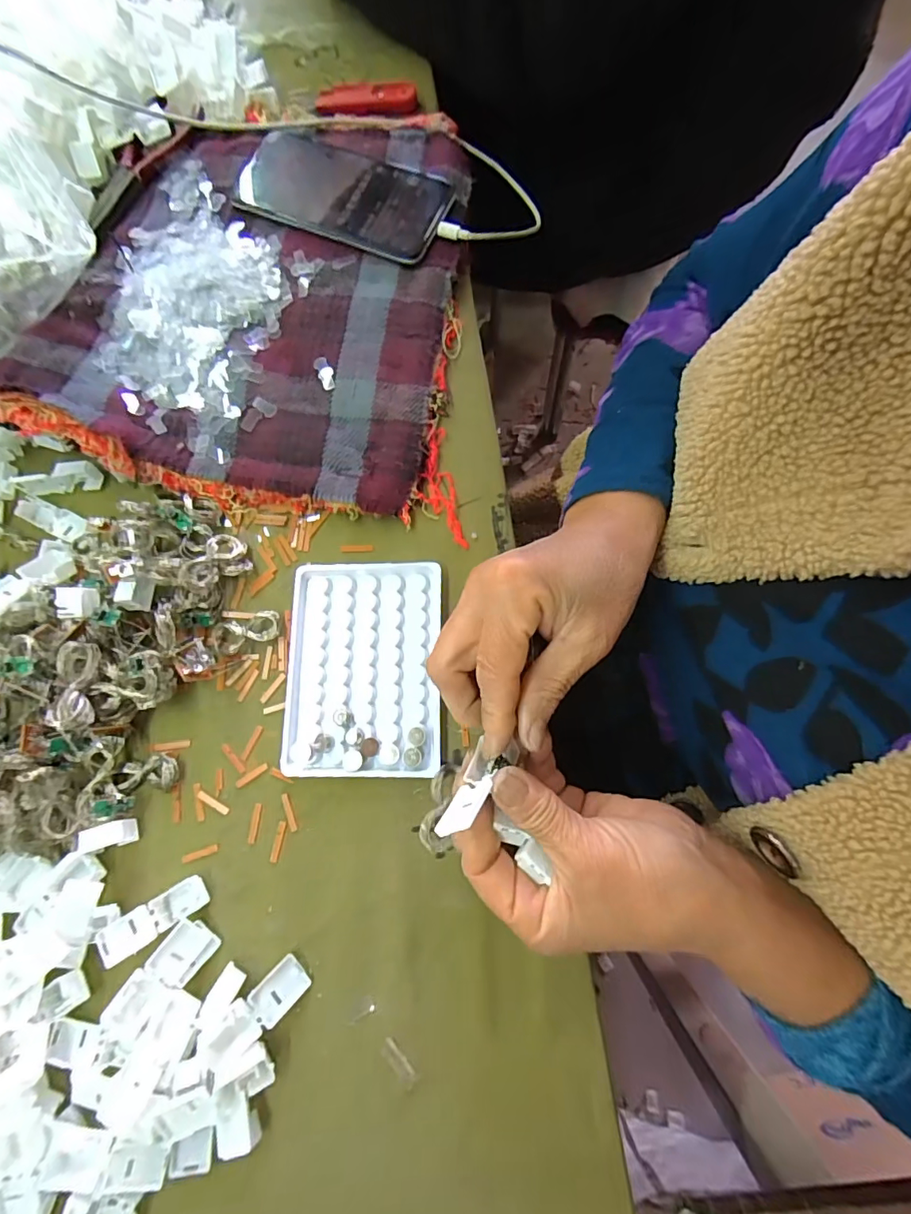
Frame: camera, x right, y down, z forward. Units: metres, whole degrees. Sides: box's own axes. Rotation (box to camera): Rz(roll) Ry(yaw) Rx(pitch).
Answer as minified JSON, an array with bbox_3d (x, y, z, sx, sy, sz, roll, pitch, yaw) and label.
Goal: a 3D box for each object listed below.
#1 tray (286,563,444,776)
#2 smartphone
[{"bbox_3d":[-0.057,0.036,0.309,0.095,0.011,0.129,-1,76,4],"label":"tray"},{"bbox_3d":[-0.087,-0.315,0.380,0.165,0.010,0.078,26,79,10],"label":"smartphone"}]

